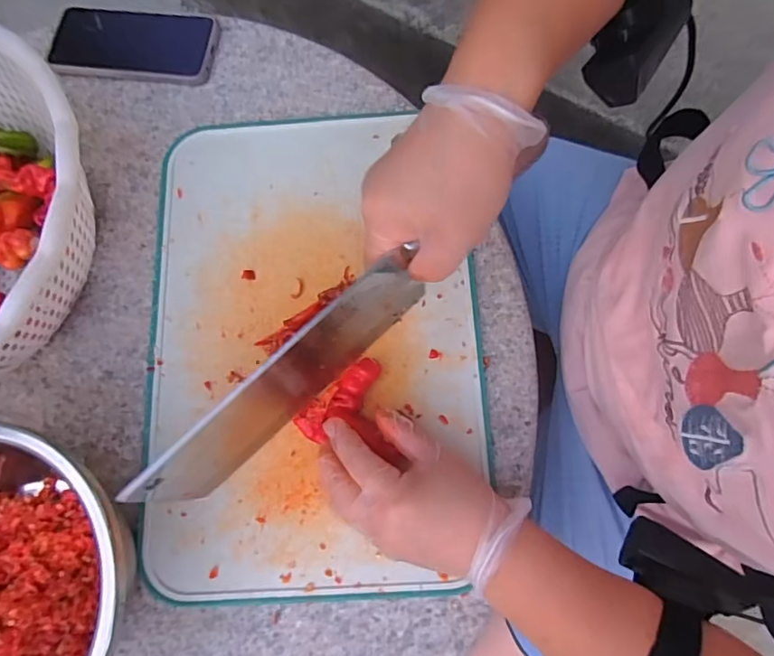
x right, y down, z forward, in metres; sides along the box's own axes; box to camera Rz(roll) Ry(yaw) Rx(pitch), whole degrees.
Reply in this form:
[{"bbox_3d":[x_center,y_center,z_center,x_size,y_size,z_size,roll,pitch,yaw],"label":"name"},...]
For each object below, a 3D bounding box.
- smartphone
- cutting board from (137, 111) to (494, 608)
[{"bbox_3d":[-0.249,-0.282,0.509,0.159,0.017,0.076,6,76,4],"label":"smartphone"},{"bbox_3d":[-0.061,0.003,0.429,0.268,0.007,0.402,-3,75,1],"label":"cutting board"}]

